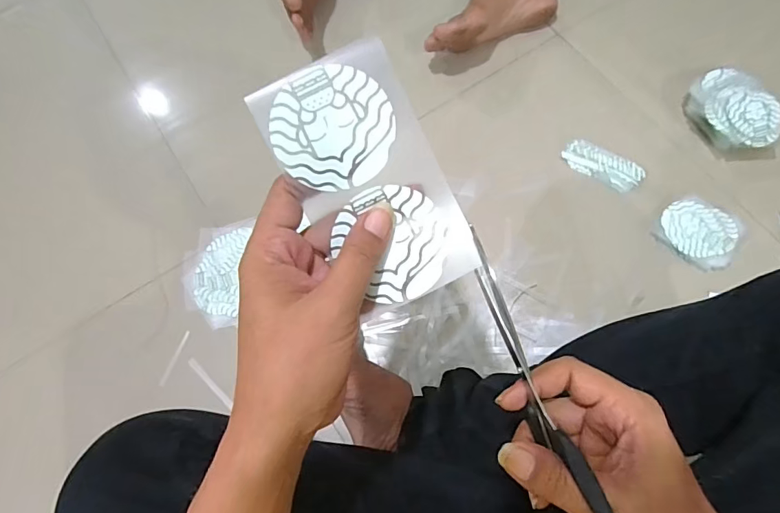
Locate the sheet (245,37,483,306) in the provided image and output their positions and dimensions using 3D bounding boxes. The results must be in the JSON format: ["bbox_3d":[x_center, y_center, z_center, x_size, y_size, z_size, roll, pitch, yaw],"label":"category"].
[{"bbox_3d":[-0.012,-0.042,0.261,0.082,0.011,0.137,-25,98,0],"label":"sheet"}]

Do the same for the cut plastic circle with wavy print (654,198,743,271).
[{"bbox_3d":[0.403,-0.031,0.603,0.093,0.018,0.088,-1,71,2],"label":"cut plastic circle with wavy print"}]

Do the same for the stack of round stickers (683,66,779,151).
[{"bbox_3d":[0.468,-0.197,0.633,0.087,0.051,0.125,-26,72,-7],"label":"stack of round stickers"}]

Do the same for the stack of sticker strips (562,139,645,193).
[{"bbox_3d":[0.296,-0.127,0.640,0.107,0.006,0.047,28,74,12],"label":"stack of sticker strips"}]

